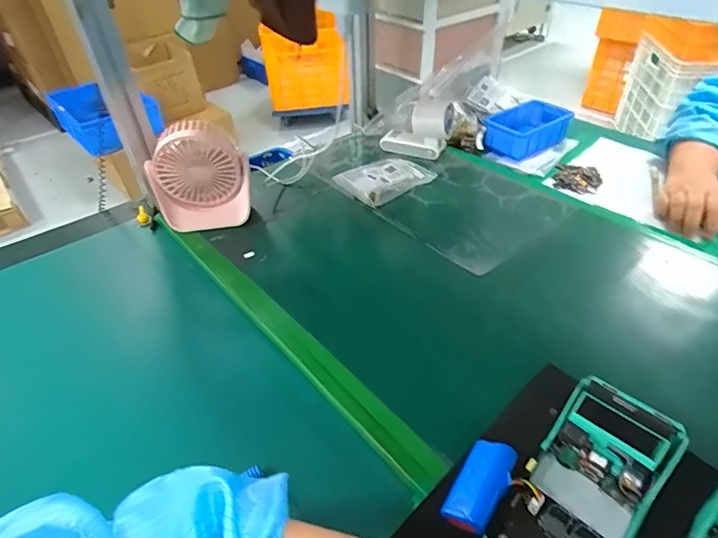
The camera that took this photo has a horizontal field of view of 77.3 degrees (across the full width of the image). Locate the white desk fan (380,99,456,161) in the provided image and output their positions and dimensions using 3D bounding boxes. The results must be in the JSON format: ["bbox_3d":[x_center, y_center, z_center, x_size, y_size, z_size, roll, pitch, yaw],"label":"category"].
[{"bbox_3d":[0.101,-0.244,0.777,0.125,0.096,0.065,4,43,11],"label":"white desk fan"}]

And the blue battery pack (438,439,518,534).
[{"bbox_3d":[0.092,0.161,0.338,0.034,0.015,0.071,27,46,24],"label":"blue battery pack"}]

